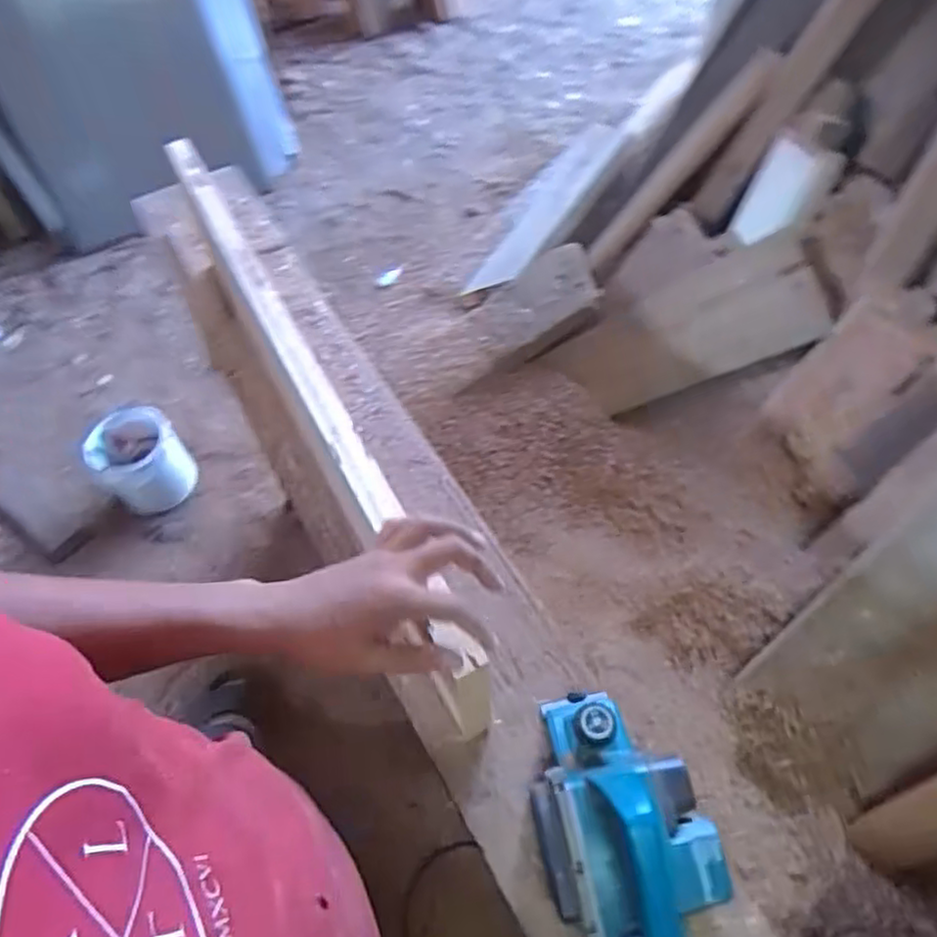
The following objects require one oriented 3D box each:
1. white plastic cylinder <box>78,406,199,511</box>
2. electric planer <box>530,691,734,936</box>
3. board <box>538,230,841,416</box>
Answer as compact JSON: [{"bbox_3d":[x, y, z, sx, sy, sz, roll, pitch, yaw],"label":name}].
[{"bbox_3d":[-0.772,-0.011,1.640,0.212,0.174,0.198,-1,59,2],"label":"white plastic cylinder"},{"bbox_3d":[0.144,0.329,0.620,0.152,0.121,0.267,-16,59,-6],"label":"electric planer"},{"bbox_3d":[0.382,-0.242,1.298,0.021,0.538,0.189,-31,97,-43],"label":"board"}]

